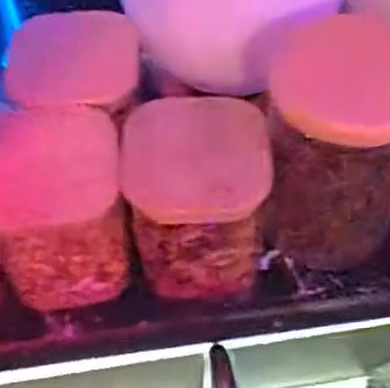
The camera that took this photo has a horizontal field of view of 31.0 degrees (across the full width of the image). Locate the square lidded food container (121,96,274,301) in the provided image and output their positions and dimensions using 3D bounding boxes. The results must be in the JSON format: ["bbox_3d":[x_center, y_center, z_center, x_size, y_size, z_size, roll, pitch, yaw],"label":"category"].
[{"bbox_3d":[0.003,0.006,0.432,0.082,0.108,0.076,-2,54,1],"label":"square lidded food container"}]

